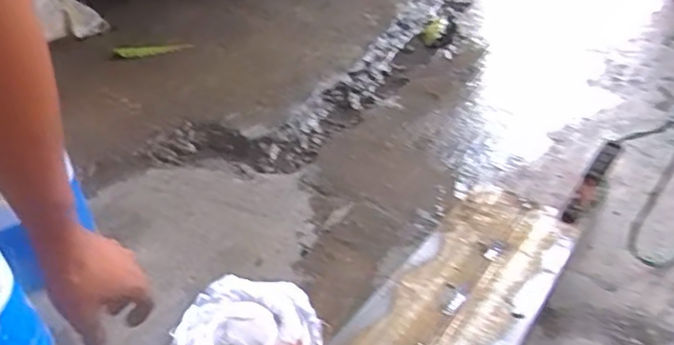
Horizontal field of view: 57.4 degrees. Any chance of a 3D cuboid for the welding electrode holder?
[{"bbox_3d":[0.335,0.017,0.815,0.028,0.032,0.143,27,69,31],"label":"welding electrode holder"}]

